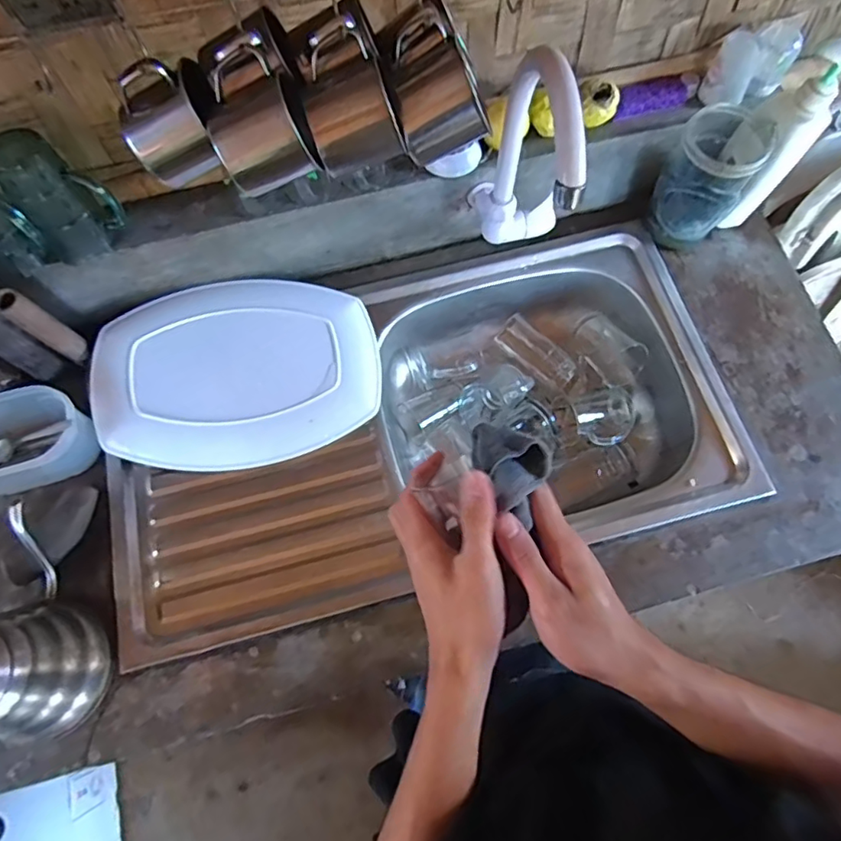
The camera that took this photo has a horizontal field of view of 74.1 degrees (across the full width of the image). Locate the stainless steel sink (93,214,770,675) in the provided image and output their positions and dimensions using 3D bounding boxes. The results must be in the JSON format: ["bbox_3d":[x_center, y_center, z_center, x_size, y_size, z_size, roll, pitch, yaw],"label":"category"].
[{"bbox_3d":[-0.002,0.013,0.744,0.742,0.136,0.397,-14,72,-4],"label":"stainless steel sink"}]

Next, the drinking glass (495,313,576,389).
[{"bbox_3d":[0.167,-0.094,0.808,0.121,0.047,0.048,42,77,13],"label":"drinking glass"}]

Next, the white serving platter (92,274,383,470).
[{"bbox_3d":[-0.224,-0.065,0.690,0.337,0.023,0.232,-6,76,-6],"label":"white serving platter"}]

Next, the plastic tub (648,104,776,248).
[{"bbox_3d":[0.358,-0.302,0.707,0.093,0.149,0.098,0,71,1],"label":"plastic tub"}]

